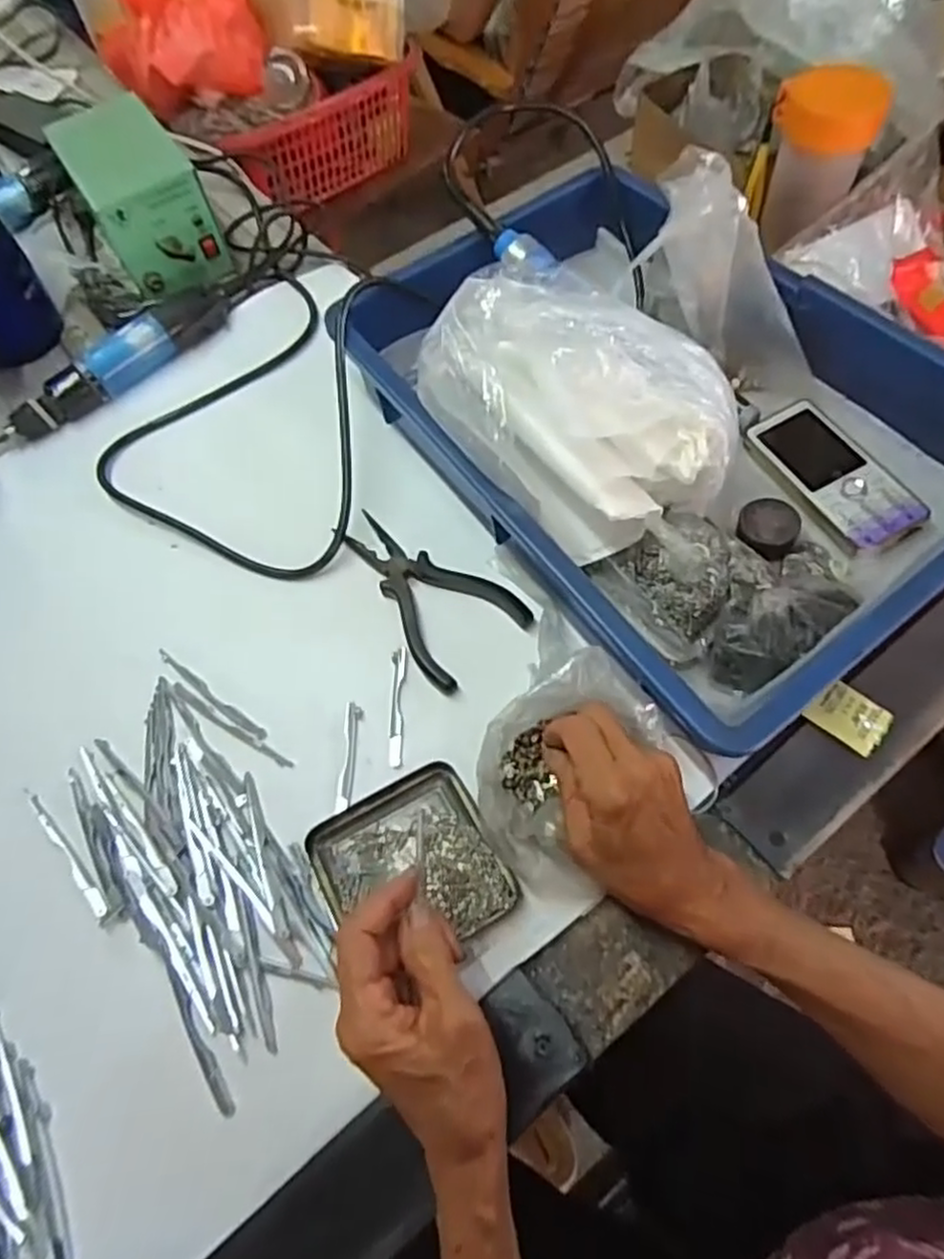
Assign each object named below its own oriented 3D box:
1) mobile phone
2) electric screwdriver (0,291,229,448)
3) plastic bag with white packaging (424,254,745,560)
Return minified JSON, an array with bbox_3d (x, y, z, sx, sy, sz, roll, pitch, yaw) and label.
[{"bbox_3d":[0.240,-0.105,0.477,0.060,0.016,0.126,-21,62,-7],"label":"mobile phone"},{"bbox_3d":[-0.305,-0.220,0.593,0.222,0.045,0.040,-39,66,-16],"label":"electric screwdriver"},{"bbox_3d":[0.064,-0.133,0.443,0.125,0.105,0.176,-42,66,-17],"label":"plastic bag with white packaging"}]

